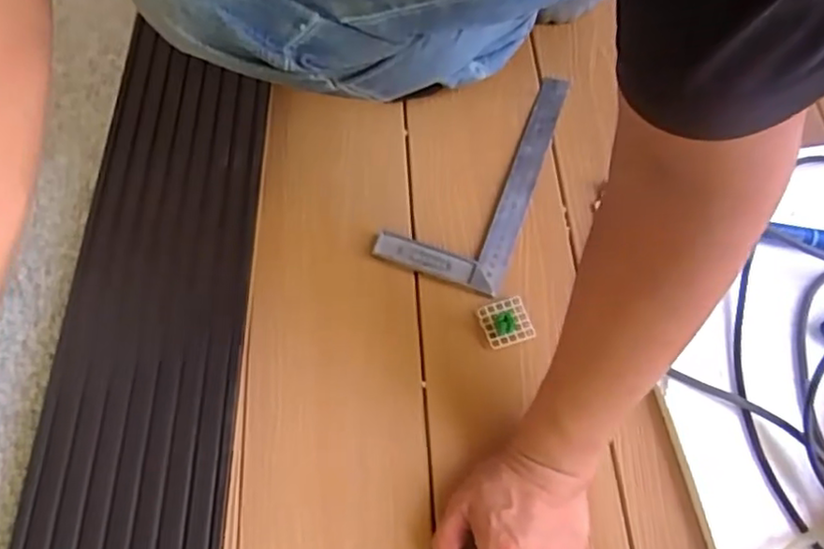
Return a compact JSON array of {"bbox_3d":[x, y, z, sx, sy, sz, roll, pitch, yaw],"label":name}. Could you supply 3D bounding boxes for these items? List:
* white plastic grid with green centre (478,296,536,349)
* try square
[{"bbox_3d":[0.085,0.042,0.574,0.042,0.018,0.043,-17,64,-10],"label":"white plastic grid with green centre"},{"bbox_3d":[0.070,-0.114,0.653,0.120,0.009,0.279,19,64,8],"label":"try square"}]

